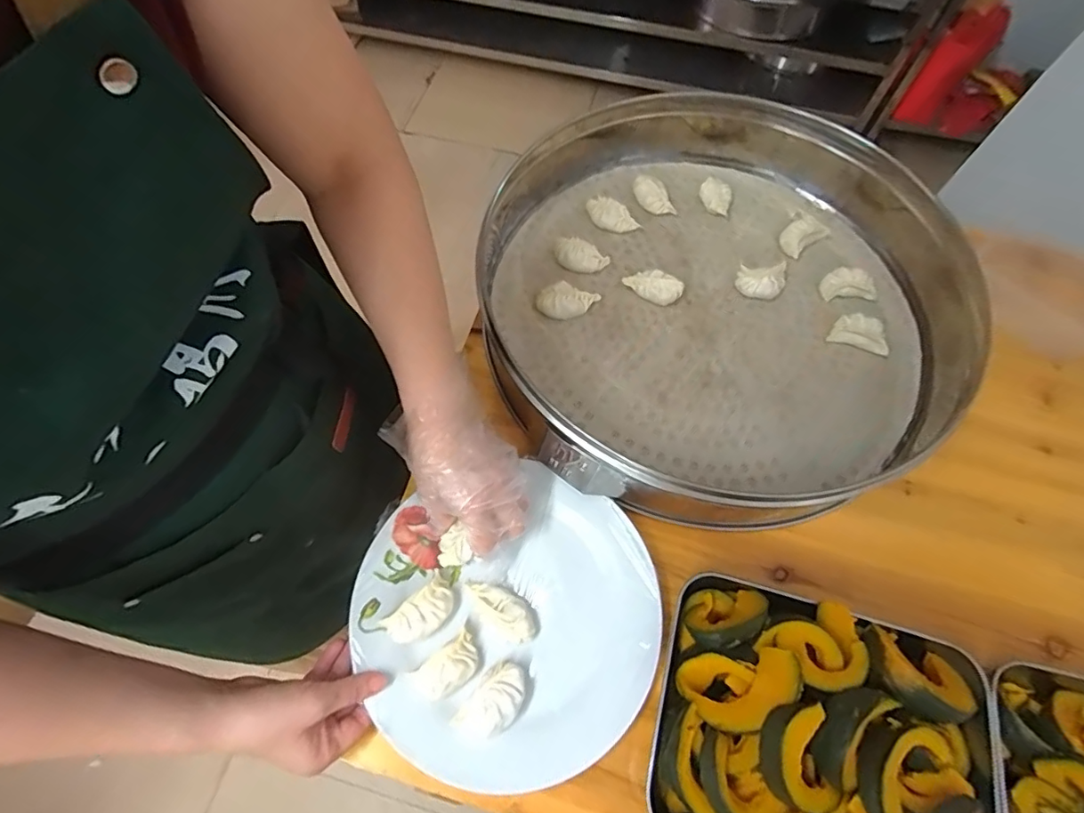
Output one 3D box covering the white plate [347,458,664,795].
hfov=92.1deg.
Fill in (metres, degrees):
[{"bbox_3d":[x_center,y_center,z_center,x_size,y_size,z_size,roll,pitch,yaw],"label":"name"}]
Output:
[{"bbox_3d":[-0.026,0.188,0.460,0.254,0.042,0.234,0,65,0],"label":"white plate"}]

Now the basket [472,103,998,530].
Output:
[{"bbox_3d":[0.194,-0.142,0.585,0.513,0.101,0.541,0,65,0],"label":"basket"}]

